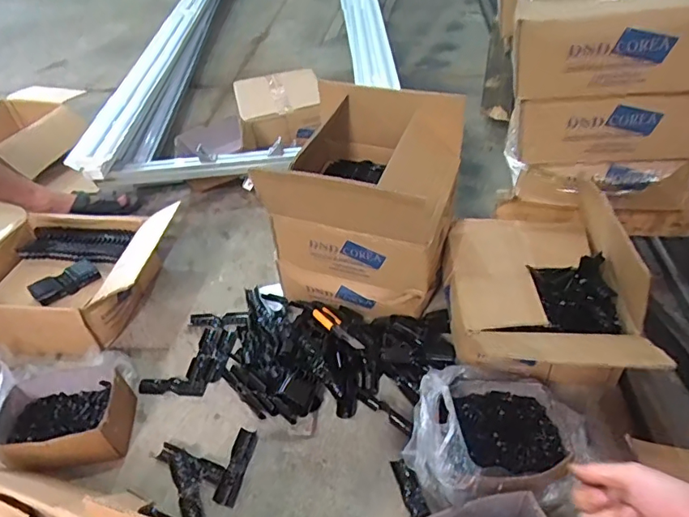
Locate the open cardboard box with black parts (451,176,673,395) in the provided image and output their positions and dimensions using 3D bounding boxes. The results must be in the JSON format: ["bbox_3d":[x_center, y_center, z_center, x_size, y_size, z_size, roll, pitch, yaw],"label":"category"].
[{"bbox_3d":[0.348,0.056,0.950,0.286,0.213,0.438,-1,42,6],"label":"open cardboard box with black parts"}]

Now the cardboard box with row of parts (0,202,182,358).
[{"bbox_3d":[-0.617,0.034,1.148,0.482,0.168,0.348,4,43,12],"label":"cardboard box with row of parts"}]

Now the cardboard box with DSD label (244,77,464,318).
[{"bbox_3d":[0.042,-0.107,1.033,0.330,0.334,0.334,9,43,16],"label":"cardboard box with DSD label"}]

